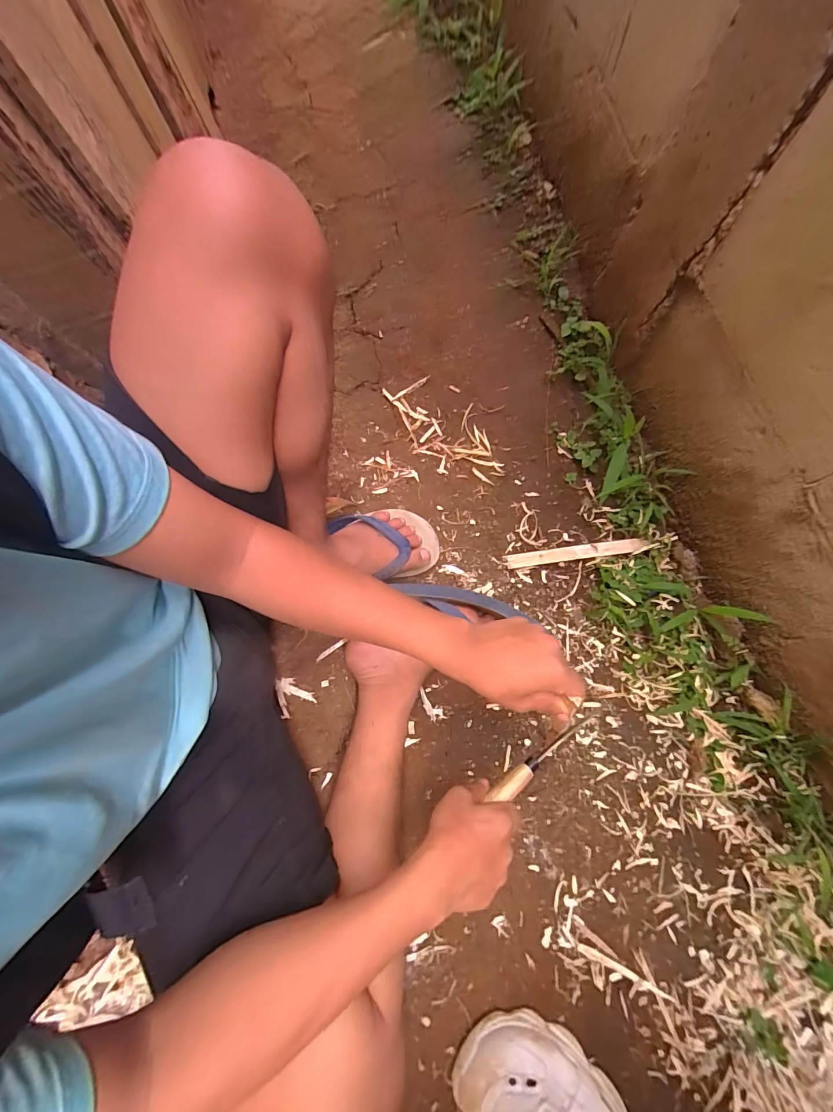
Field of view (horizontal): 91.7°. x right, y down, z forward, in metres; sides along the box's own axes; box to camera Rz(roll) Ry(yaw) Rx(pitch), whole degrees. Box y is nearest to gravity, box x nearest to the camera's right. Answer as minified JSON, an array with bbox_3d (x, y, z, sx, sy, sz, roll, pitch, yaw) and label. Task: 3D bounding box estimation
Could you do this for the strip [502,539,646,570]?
[{"bbox_3d":[0.246,-0.005,0.631,0.219,0.011,0.023,-8,78,0],"label":"strip"}]

